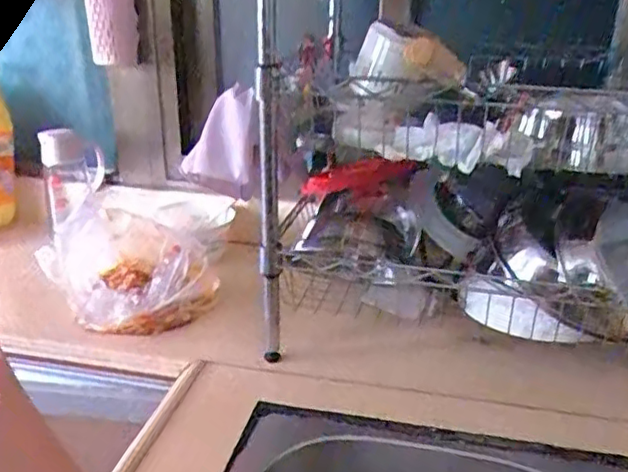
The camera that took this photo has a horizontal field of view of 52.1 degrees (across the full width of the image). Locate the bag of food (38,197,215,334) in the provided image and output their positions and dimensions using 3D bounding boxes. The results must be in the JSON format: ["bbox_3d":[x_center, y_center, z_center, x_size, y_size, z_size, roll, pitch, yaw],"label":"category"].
[{"bbox_3d":[-0.243,0.046,0.842,0.193,0.122,0.134,16,28,31],"label":"bag of food"}]

